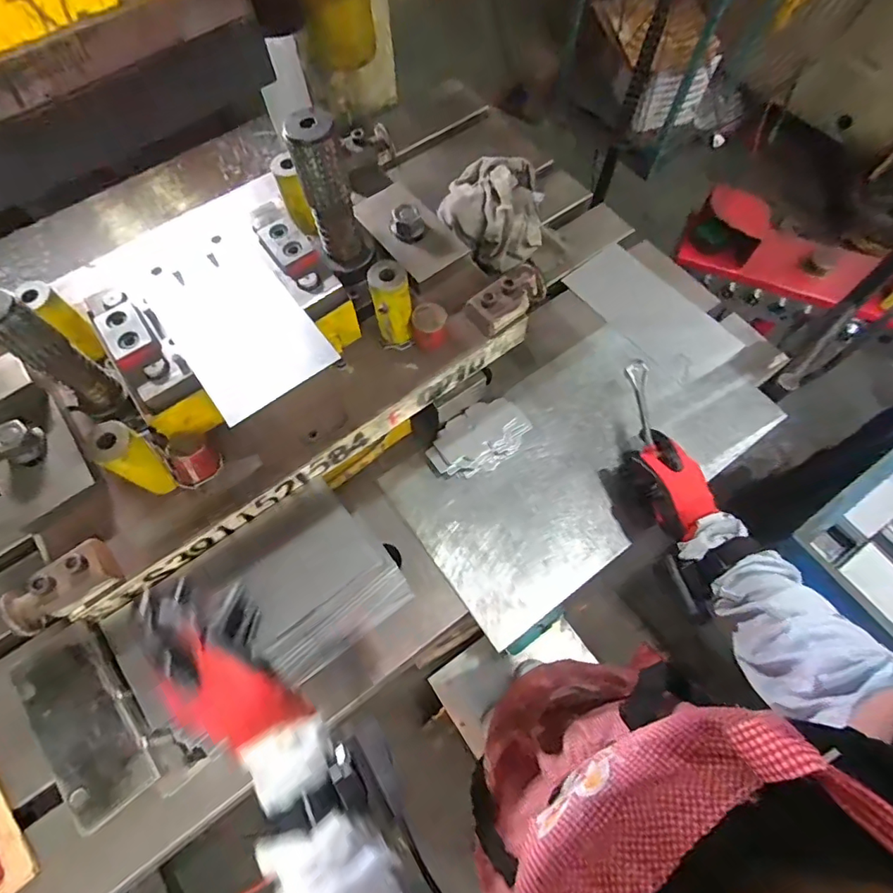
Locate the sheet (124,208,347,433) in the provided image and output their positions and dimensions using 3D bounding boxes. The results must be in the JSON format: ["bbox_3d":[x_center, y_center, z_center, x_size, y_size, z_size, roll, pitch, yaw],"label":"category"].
[{"bbox_3d":[-0.218,-0.137,0.506,0.122,0.008,0.227,-33,72,-12],"label":"sheet"}]

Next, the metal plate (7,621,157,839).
[{"bbox_3d":[-0.319,0.241,0.440,0.065,0.014,0.159,-33,74,-27],"label":"metal plate"}]

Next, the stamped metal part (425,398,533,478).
[{"bbox_3d":[0.042,-0.008,0.657,0.139,0.035,0.074,-30,69,-11],"label":"stamped metal part"}]

